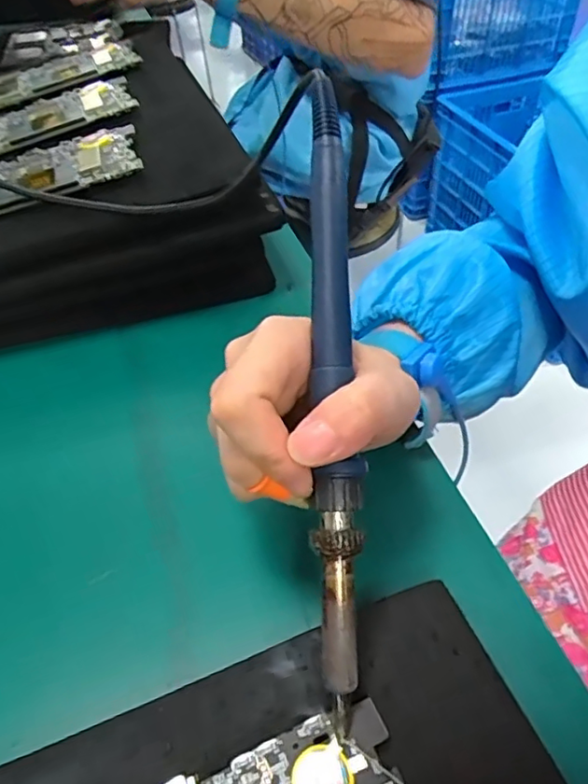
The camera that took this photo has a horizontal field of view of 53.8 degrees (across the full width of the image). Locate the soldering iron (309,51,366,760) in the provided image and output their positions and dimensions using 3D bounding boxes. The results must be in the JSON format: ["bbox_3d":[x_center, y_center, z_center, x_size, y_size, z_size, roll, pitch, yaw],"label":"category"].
[{"bbox_3d":[0.015,-0.005,0.210,0.016,0.014,0.235,0,81,-5],"label":"soldering iron"}]

